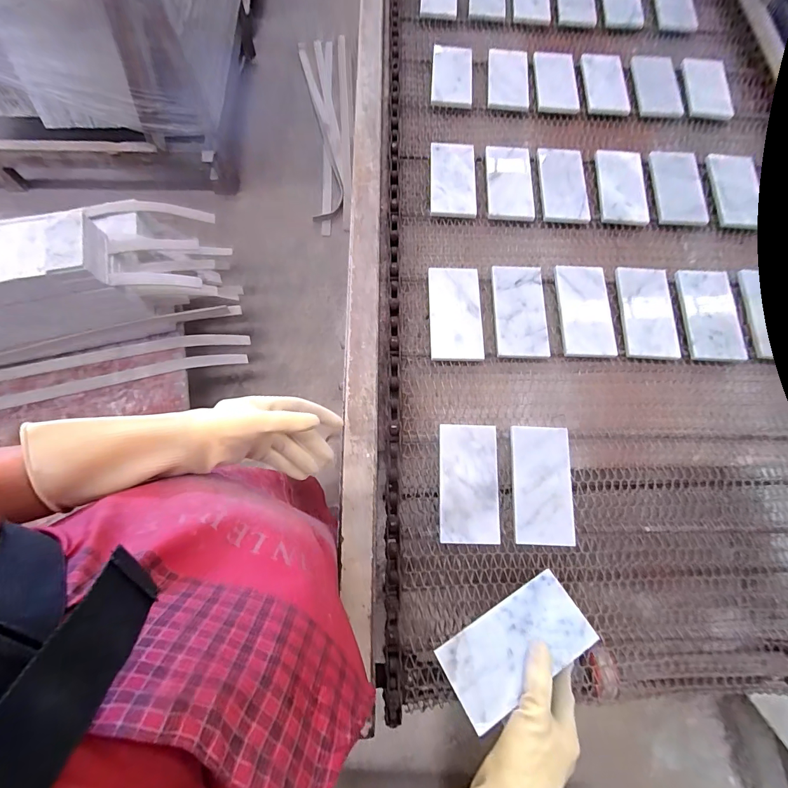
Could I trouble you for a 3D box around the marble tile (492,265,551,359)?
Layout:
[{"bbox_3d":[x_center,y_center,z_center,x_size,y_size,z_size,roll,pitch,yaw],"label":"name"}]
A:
[{"bbox_3d":[0.199,-0.133,0.597,0.080,0.013,0.161,3,72,-1],"label":"marble tile"}]

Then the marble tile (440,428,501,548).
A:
[{"bbox_3d":[0.102,0.121,0.511,0.078,0.007,0.155,1,79,-1],"label":"marble tile"}]

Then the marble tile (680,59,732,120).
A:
[{"bbox_3d":[0.649,-0.647,0.788,0.094,0.015,0.178,9,70,1],"label":"marble tile"}]

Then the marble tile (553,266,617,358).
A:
[{"bbox_3d":[0.301,-0.136,0.591,0.073,0.011,0.158,3,72,-1],"label":"marble tile"}]

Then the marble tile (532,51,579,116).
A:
[{"bbox_3d":[0.329,-0.642,0.772,0.080,0.018,0.169,4,72,-1],"label":"marble tile"}]

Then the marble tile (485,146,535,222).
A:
[{"bbox_3d":[0.207,-0.381,0.676,0.082,0.013,0.159,2,68,0],"label":"marble tile"}]

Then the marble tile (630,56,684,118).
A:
[{"bbox_3d":[0.543,-0.645,0.780,0.084,0.007,0.181,9,72,1],"label":"marble tile"}]

